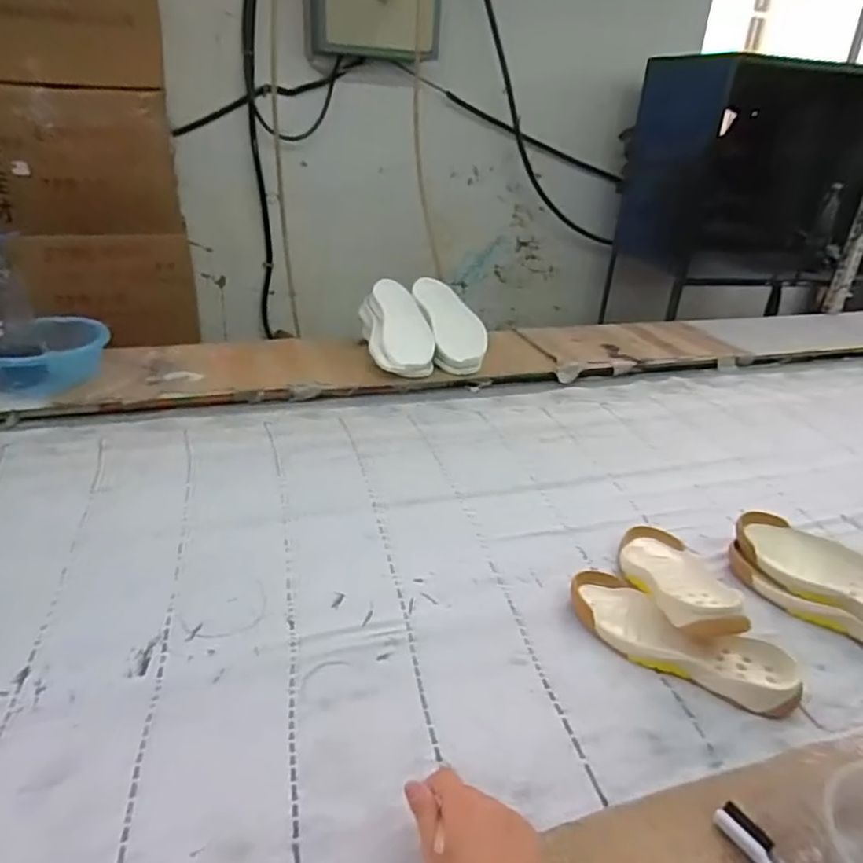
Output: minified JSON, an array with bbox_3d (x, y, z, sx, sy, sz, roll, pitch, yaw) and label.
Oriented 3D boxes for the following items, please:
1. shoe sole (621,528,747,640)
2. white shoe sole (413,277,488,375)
[{"bbox_3d":[0.285,0.172,0.744,0.088,0.035,0.226,3,13,-2],"label":"shoe sole"},{"bbox_3d":[0.035,-0.234,1.338,0.106,0.044,0.283,-5,52,-18],"label":"white shoe sole"}]

